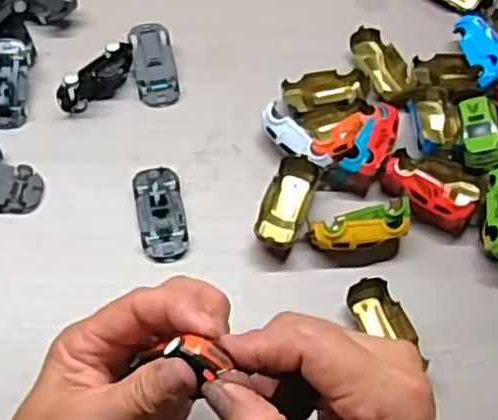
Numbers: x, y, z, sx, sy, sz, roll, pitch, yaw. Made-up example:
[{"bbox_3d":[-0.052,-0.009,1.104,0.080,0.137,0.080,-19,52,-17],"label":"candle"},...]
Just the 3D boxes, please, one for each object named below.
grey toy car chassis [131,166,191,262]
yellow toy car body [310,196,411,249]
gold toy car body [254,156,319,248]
[{"bbox_3d":[-0.057,0.001,0.455,0.031,0.013,0.066,-9,61,-8],"label":"grey toy car chassis"},{"bbox_3d":[0.070,0.012,0.446,0.062,0.032,0.028,-2,60,-4],"label":"yellow toy car body"},{"bbox_3d":[0.024,-0.001,0.456,0.027,0.024,0.065,18,61,8],"label":"gold toy car body"}]

